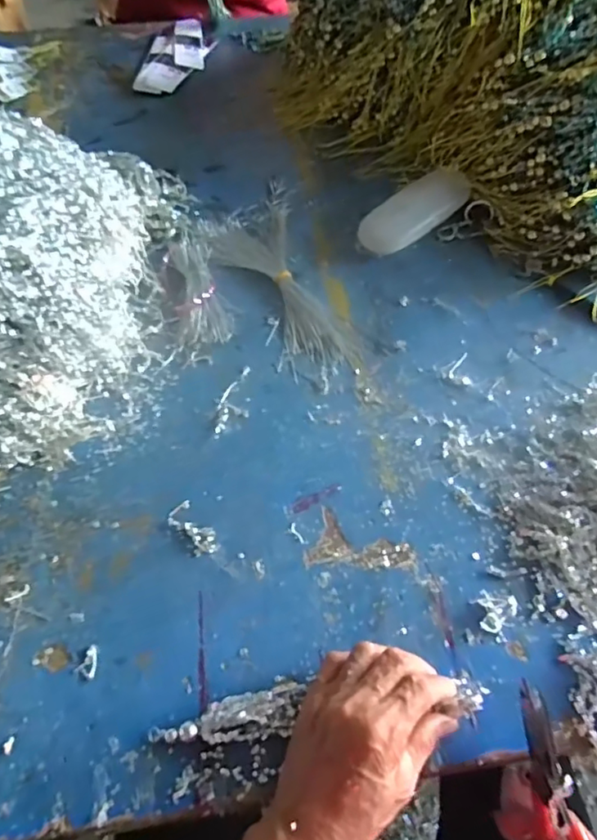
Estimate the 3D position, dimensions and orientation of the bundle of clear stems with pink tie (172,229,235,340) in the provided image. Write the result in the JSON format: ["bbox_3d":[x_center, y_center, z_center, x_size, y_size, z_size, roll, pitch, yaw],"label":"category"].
[{"bbox_3d":[-0.108,-0.154,0.613,0.050,0.024,0.173,-11,55,-7],"label":"bundle of clear stems with pink tie"}]

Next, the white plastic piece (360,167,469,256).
[{"bbox_3d":[0.135,-0.247,0.661,0.149,0.018,0.066,-38,62,-9],"label":"white plastic piece"}]

